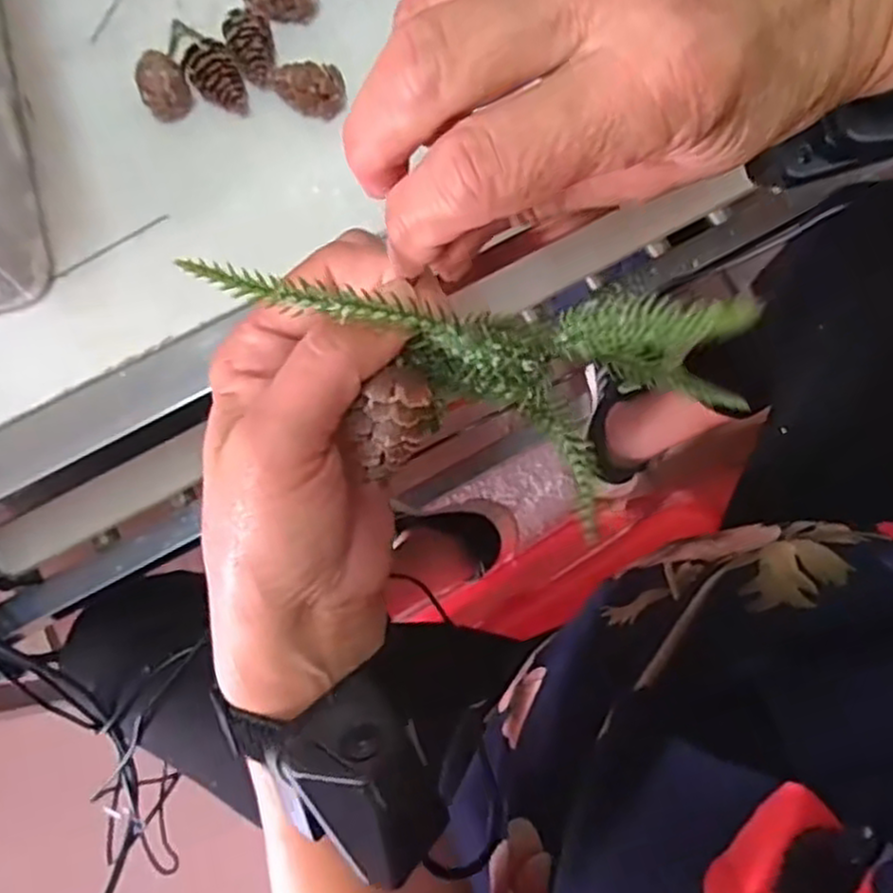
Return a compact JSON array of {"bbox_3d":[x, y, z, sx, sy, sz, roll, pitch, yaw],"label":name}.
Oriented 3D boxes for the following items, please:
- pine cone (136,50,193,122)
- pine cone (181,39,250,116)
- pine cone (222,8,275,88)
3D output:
[{"bbox_3d":[-0.133,-0.170,0.351,0.021,0.024,0.030,-22,79,-7],"label":"pine cone"},{"bbox_3d":[-0.108,-0.172,0.351,0.023,0.021,0.030,-23,79,-7],"label":"pine cone"},{"bbox_3d":[-0.092,-0.189,0.355,0.020,0.016,0.036,-23,79,-7],"label":"pine cone"}]

